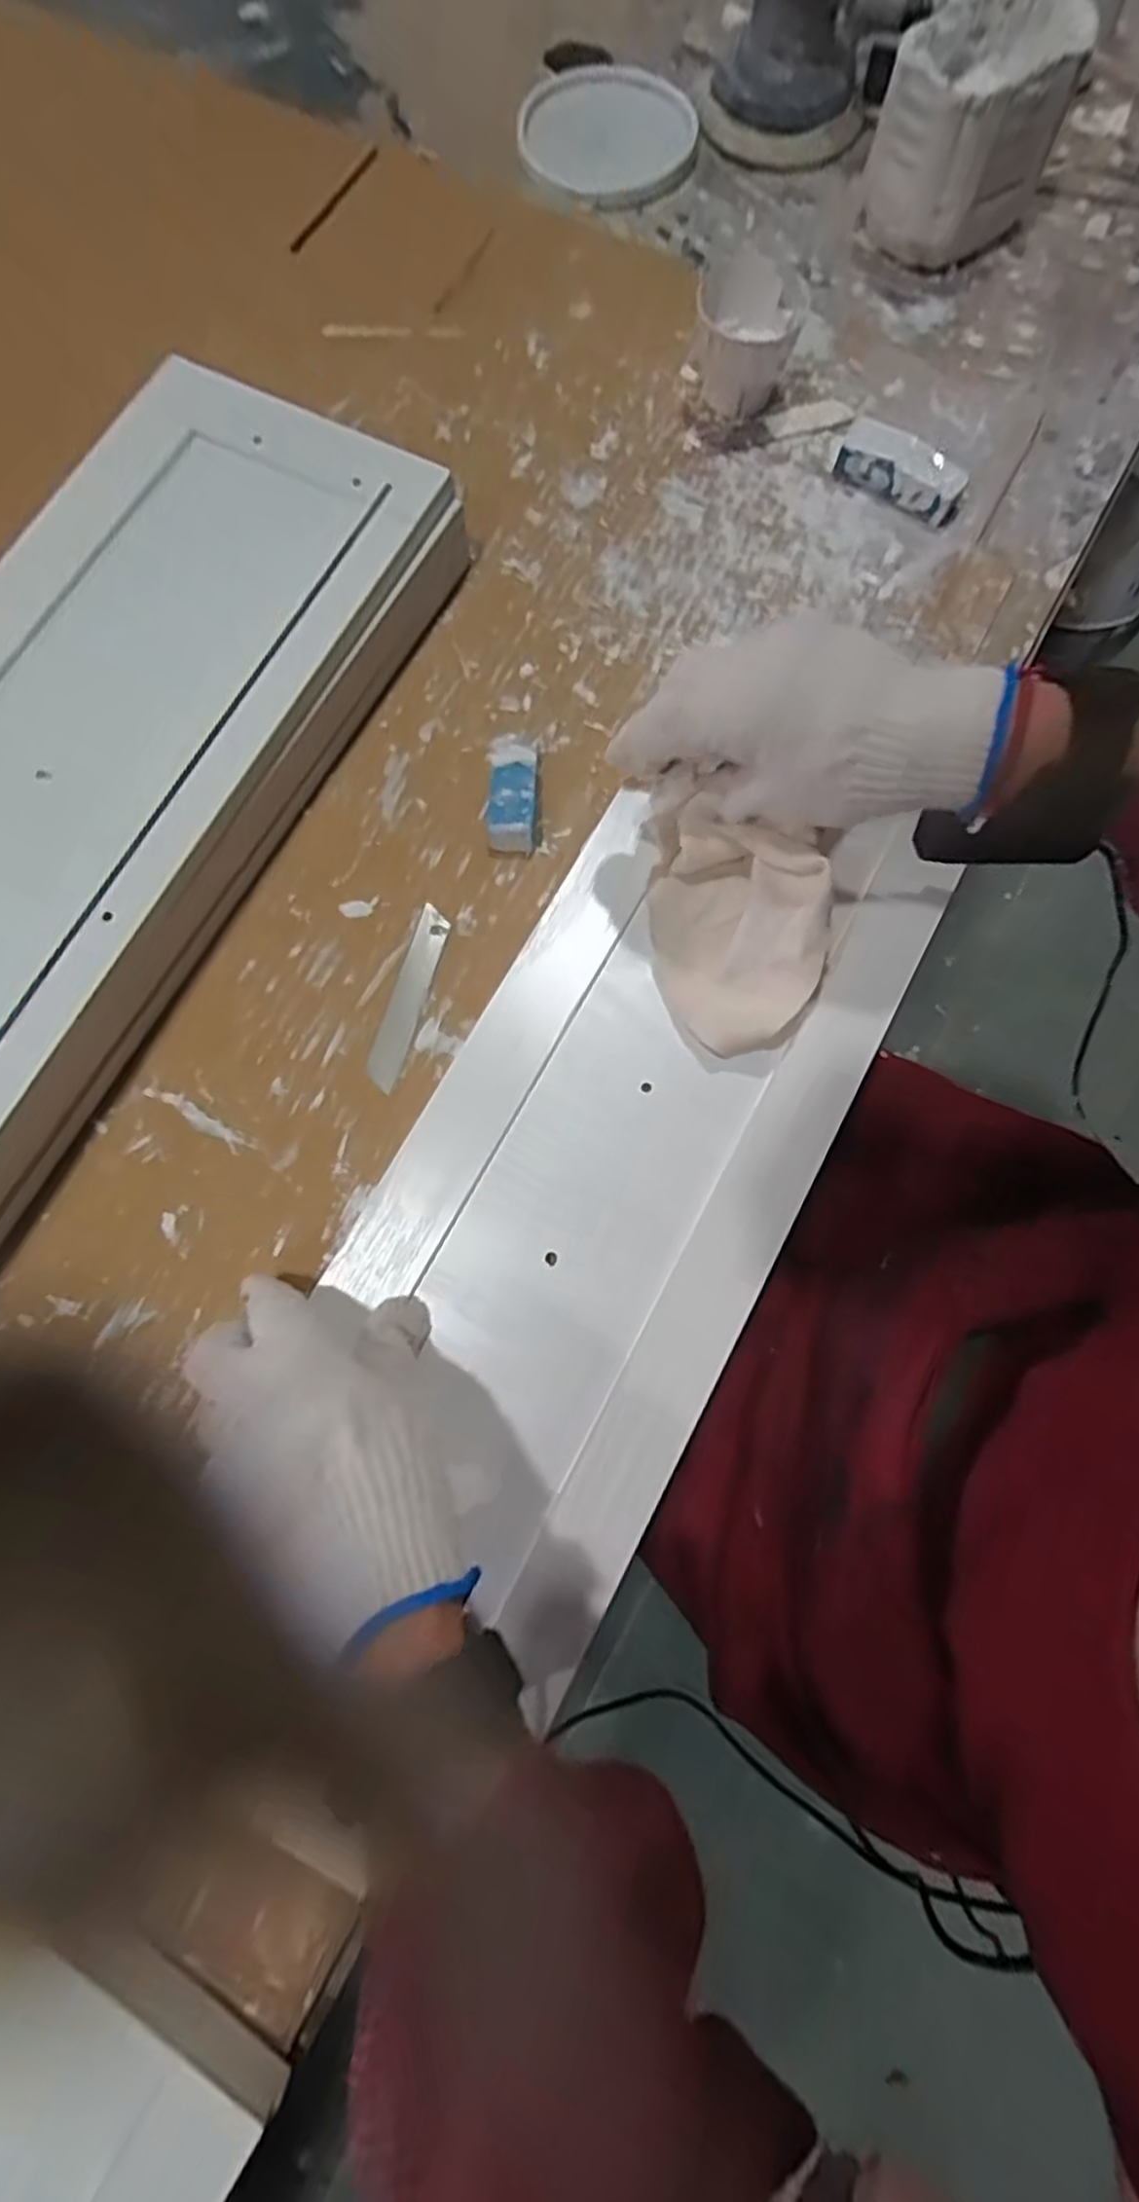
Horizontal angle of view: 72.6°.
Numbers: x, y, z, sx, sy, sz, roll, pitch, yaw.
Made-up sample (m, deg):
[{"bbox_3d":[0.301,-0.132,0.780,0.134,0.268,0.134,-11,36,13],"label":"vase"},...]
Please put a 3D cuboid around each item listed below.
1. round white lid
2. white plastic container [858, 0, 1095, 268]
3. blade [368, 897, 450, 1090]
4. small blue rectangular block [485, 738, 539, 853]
[{"bbox_3d":[0.030,-0.680,0.540,0.127,0.011,0.127,0,77,0],"label":"round white lid"},{"bbox_3d":[0.250,-0.611,0.488,0.107,0.083,0.111,18,78,4],"label":"white plastic container"},{"bbox_3d":[-0.082,-0.054,0.397,0.018,0.004,0.098,15,77,3],"label":"blade"},{"bbox_3d":[-0.030,-0.167,0.414,0.026,0.016,0.067,-1,77,0],"label":"small blue rectangular block"}]

